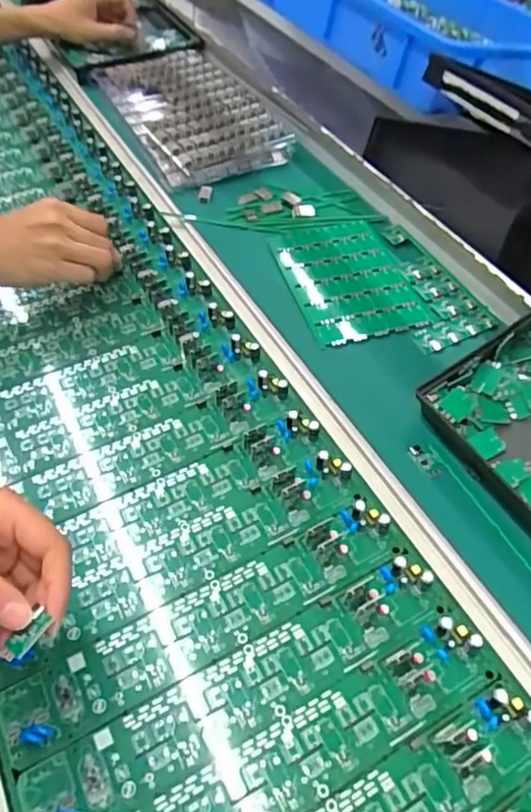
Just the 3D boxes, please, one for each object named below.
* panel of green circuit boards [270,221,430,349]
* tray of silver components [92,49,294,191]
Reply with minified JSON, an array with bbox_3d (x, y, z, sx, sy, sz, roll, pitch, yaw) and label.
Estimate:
[{"bbox_3d":[0.078,-0.127,0.584,0.108,0.005,0.169,-13,54,-10],"label":"panel of green circuit boards"},{"bbox_3d":[-0.099,-0.384,0.769,0.167,0.031,0.315,-21,53,-17],"label":"tray of silver components"}]

